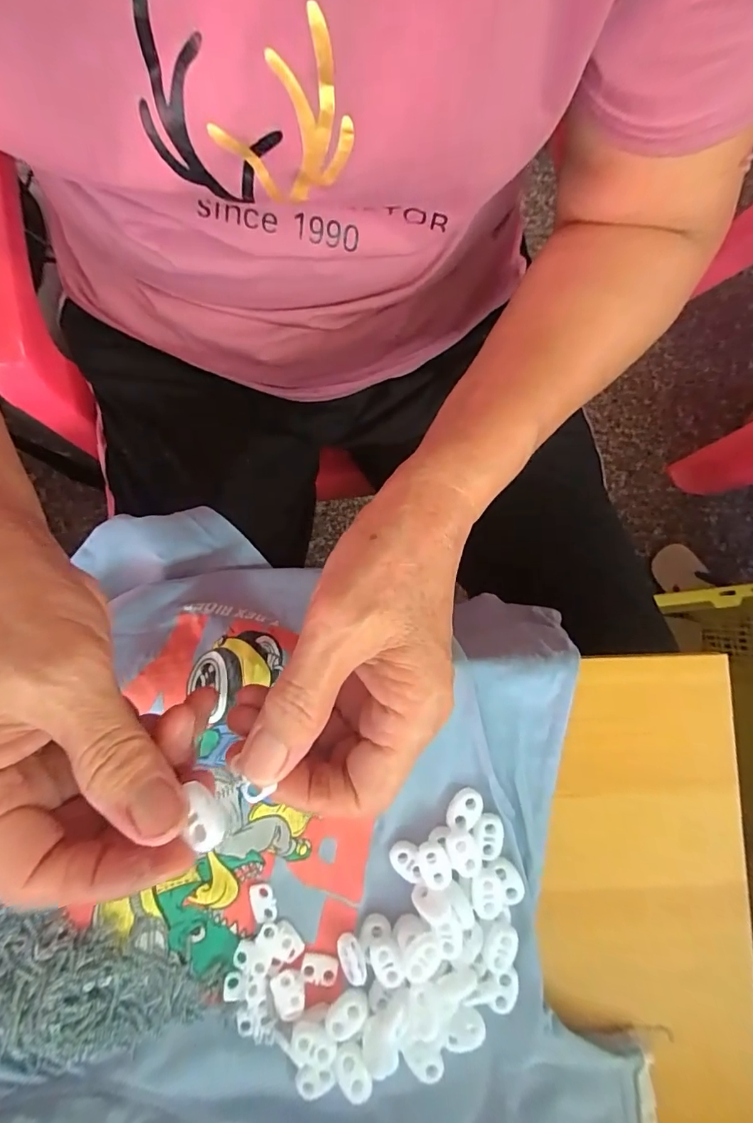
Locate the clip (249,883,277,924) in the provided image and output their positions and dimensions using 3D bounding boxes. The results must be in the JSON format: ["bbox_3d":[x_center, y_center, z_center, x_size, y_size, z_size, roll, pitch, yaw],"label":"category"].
[{"bbox_3d":[-0.058,0.174,0.245,0.012,0.004,0.018,-16,85,-1],"label":"clip"}]

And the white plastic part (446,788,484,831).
[{"bbox_3d":[0.046,0.128,0.249,0.015,0.004,0.021,33,86,3],"label":"white plastic part"}]

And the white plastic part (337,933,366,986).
[{"bbox_3d":[-0.013,0.198,0.239,0.013,0.010,0.020,-28,86,-2],"label":"white plastic part"}]

